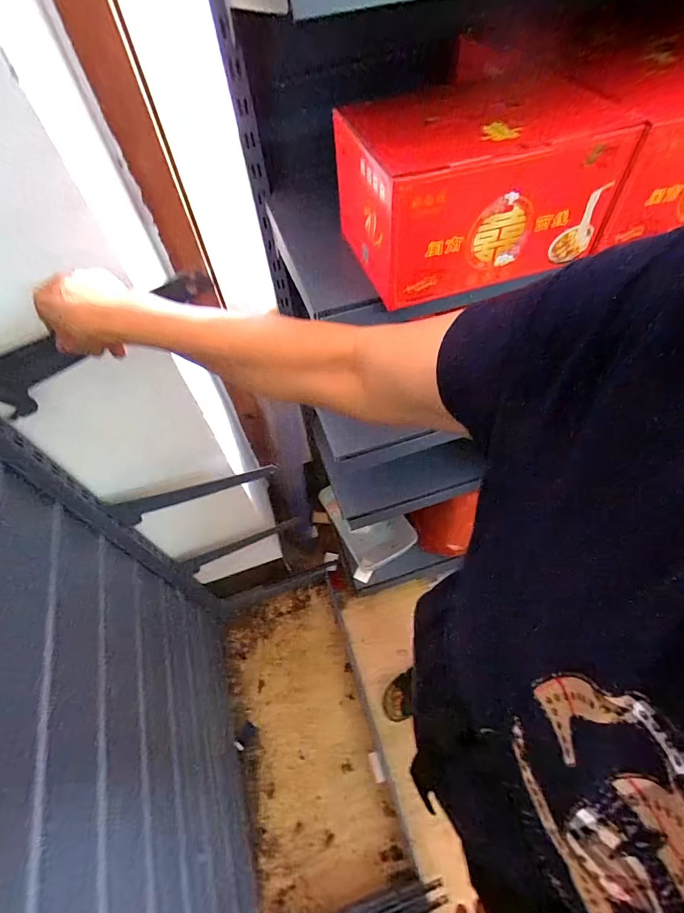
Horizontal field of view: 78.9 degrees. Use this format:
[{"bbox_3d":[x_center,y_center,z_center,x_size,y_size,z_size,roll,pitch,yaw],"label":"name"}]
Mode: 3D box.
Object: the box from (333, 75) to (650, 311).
[{"bbox_3d":[0.144,-0.324,0.499,0.258,0.140,0.209,-15,57,-5],"label":"box"}]

